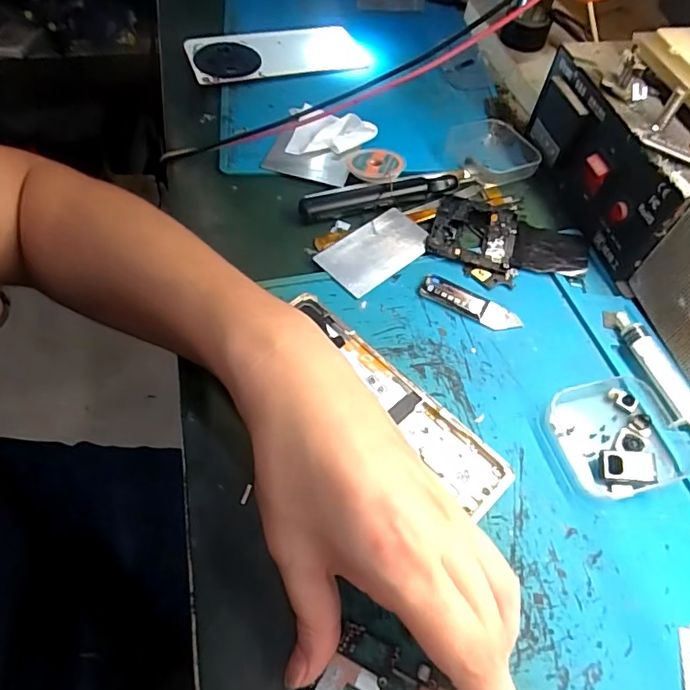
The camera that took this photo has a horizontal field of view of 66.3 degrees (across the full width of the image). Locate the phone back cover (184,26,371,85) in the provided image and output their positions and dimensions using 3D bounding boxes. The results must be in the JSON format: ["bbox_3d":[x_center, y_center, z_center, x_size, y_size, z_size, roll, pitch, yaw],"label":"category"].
[{"bbox_3d":[-0.059,-0.276,0.500,0.168,0.011,0.077,-14,58,-13],"label":"phone back cover"}]

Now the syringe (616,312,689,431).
[{"bbox_3d":[0.187,0.019,0.314,0.019,0.014,0.091,-16,59,-14],"label":"syringe"}]

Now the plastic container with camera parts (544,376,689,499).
[{"bbox_3d":[0.154,0.050,0.294,0.071,0.014,0.061,-11,58,-11],"label":"plastic container with camera parts"}]

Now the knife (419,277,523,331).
[{"bbox_3d":[0.082,-0.027,0.346,0.067,0.006,0.020,27,59,14],"label":"knife"}]

